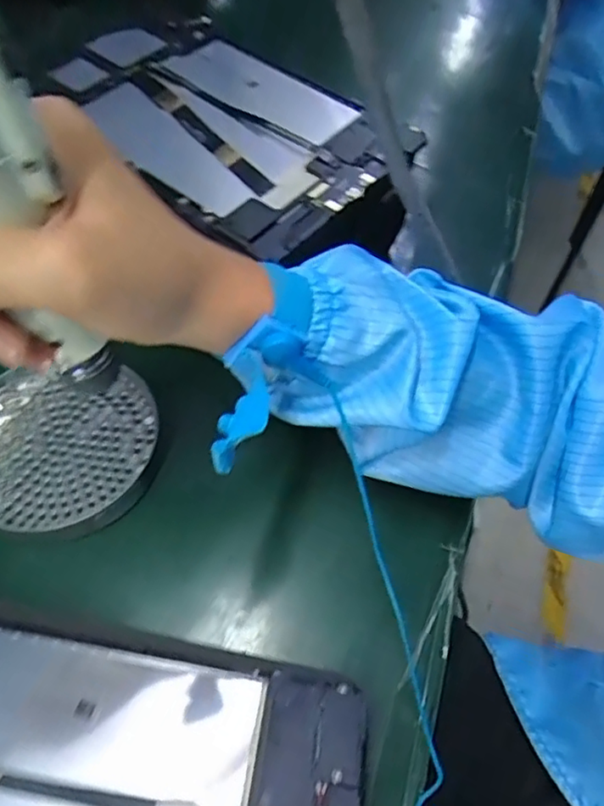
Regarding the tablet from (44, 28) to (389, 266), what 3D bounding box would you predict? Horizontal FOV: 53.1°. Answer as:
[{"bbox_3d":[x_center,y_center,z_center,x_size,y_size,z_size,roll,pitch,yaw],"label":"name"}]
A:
[{"bbox_3d":[-0.053,-0.179,0.374,0.225,0.010,0.130,40,64,21],"label":"tablet"}]

